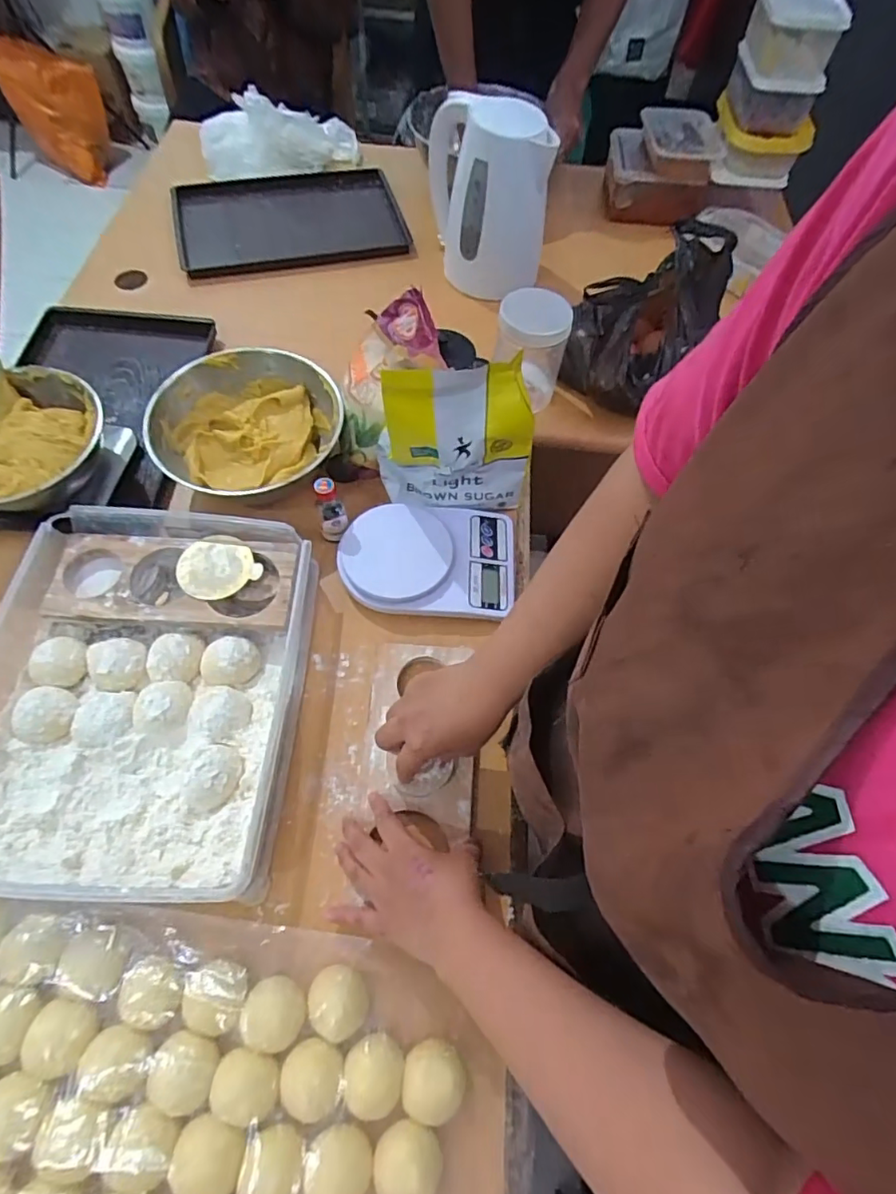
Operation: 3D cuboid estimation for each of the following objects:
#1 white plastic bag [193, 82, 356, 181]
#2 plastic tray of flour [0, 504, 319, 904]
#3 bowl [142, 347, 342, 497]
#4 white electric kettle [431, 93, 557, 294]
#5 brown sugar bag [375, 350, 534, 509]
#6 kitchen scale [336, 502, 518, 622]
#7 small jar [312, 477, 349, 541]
[{"bbox_3d":[-0.312,-0.836,1.000,0.277,0.095,0.093,1,63,-3],"label":"white plastic bag"},{"bbox_3d":[-0.319,0.082,0.545,0.334,0.059,0.370,4,63,-1],"label":"plastic tray of flour"},{"bbox_3d":[-0.246,-0.199,0.674,0.193,0.077,0.216,32,65,13],"label":"bowl"},{"bbox_3d":[0.066,-0.625,0.859,0.165,0.243,0.185,-8,64,-8],"label":"white electric kettle"},{"bbox_3d":[0.007,-0.170,0.598,0.160,0.175,0.043,-2,63,-4],"label":"brown sugar bag"},{"bbox_3d":[-0.022,-0.044,0.640,0.195,0.040,0.136,3,63,-2],"label":"kitchen scale"},{"bbox_3d":[-0.131,-0.094,0.629,0.030,0.100,0.023,-13,64,-10],"label":"small jar"}]

